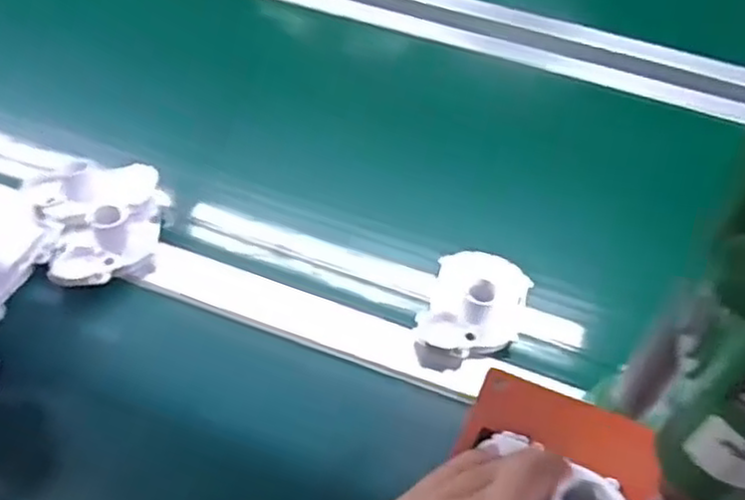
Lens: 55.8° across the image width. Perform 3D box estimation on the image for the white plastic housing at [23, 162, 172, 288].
[{"bbox_3d":[-0.209,-0.025,0.547,0.104,0.044,0.118,-13,50,-18],"label":"white plastic housing"}]

